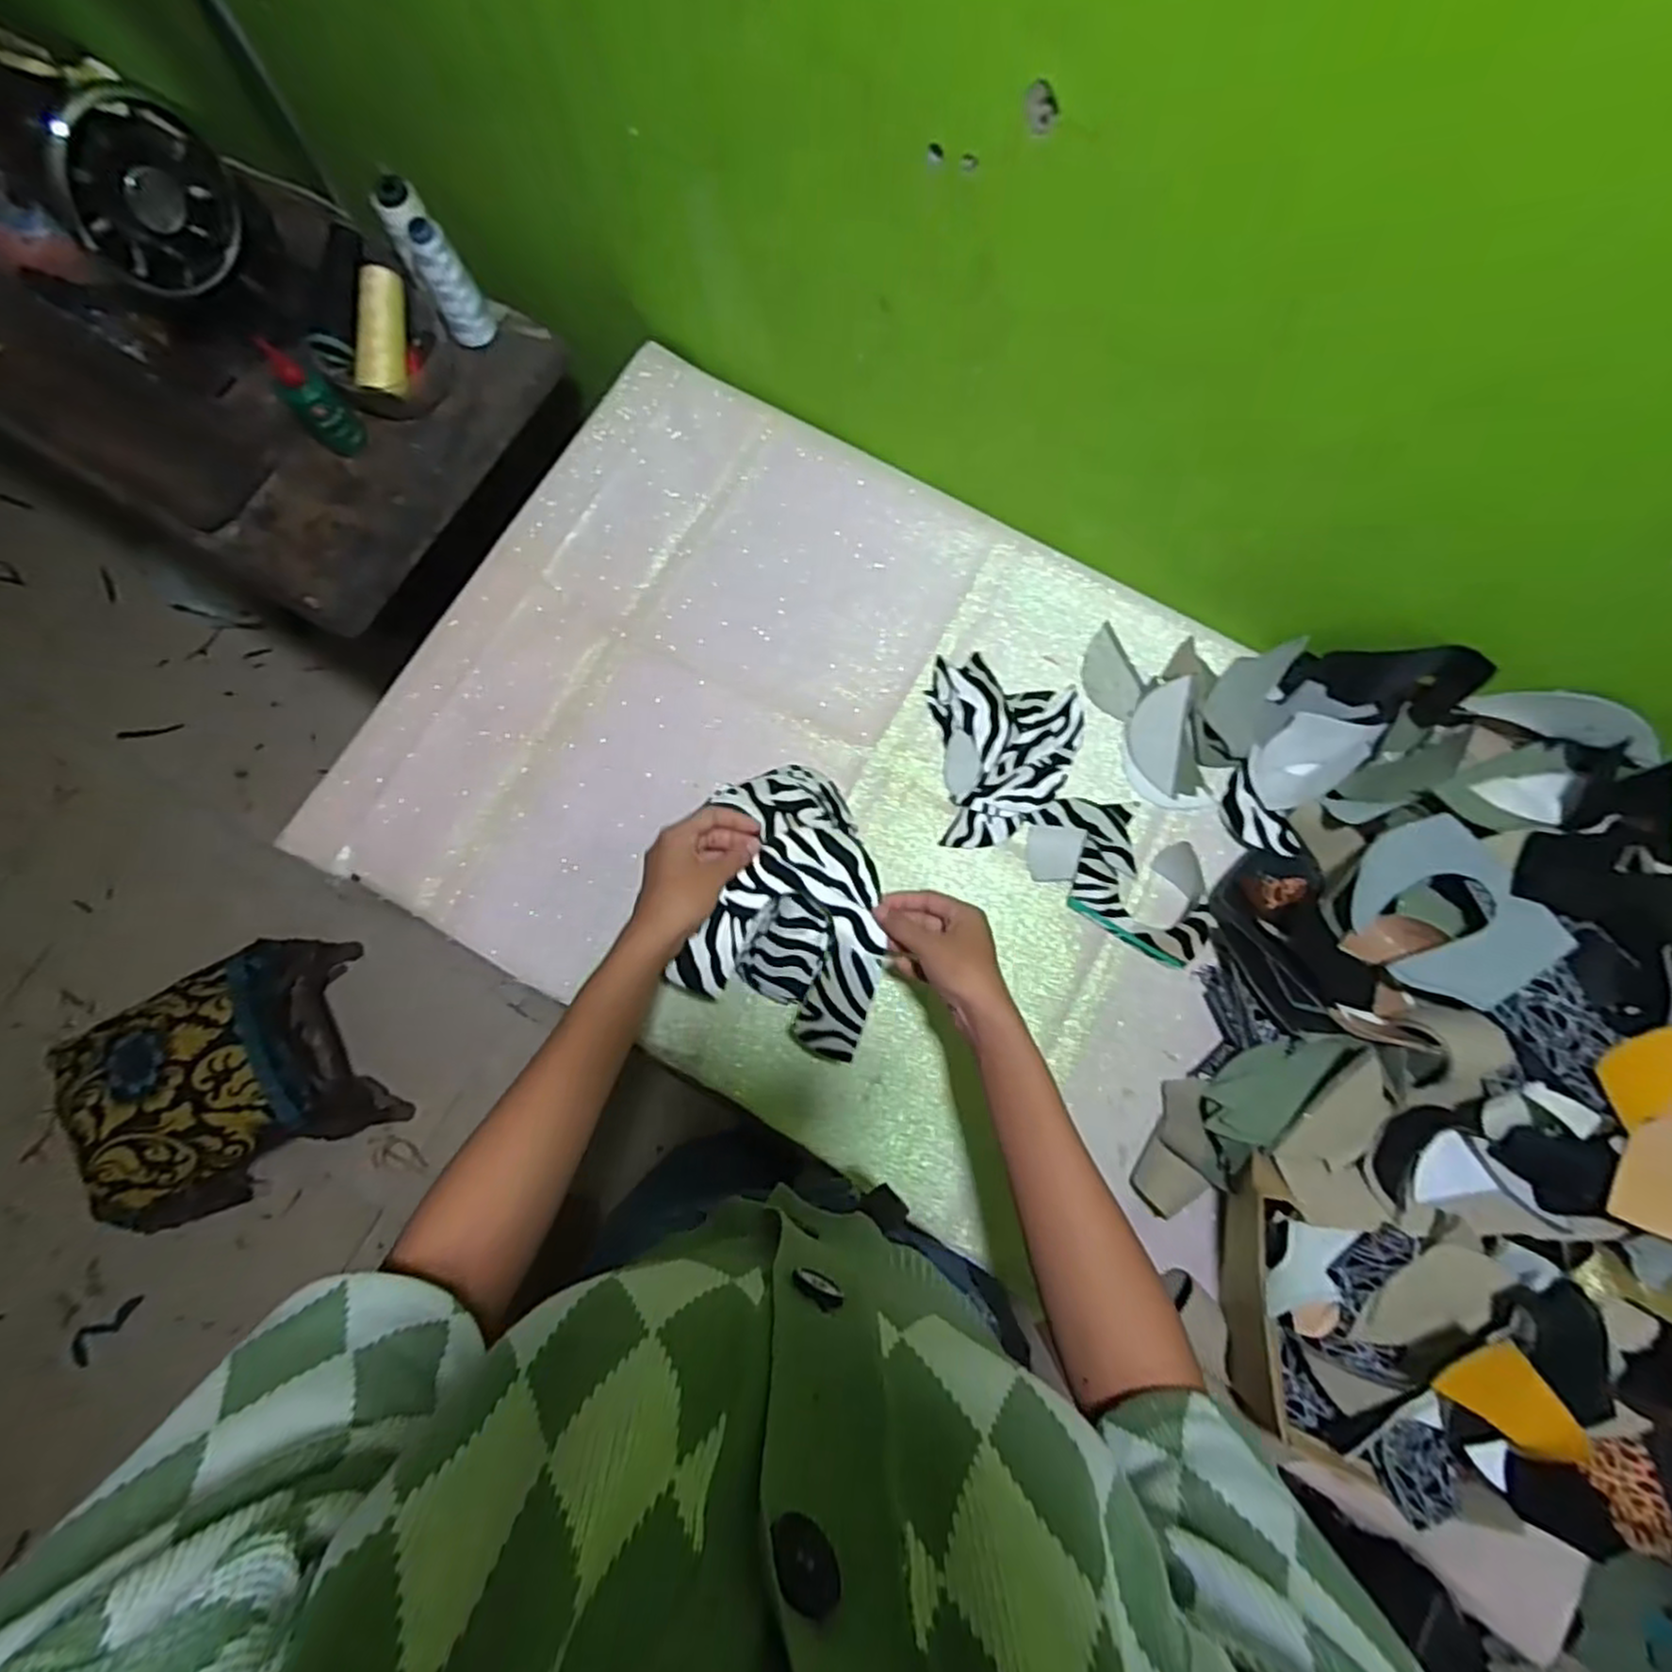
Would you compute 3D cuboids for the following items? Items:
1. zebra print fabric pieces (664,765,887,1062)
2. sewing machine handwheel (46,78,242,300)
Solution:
[{"bbox_3d":[-0.035,0.053,0.609,0.146,0.091,0.219,8,79,2],"label":"zebra print fabric pieces"},{"bbox_3d":[-0.578,-0.535,0.628,0.039,0.123,0.130,30,80,6],"label":"sewing machine handwheel"}]

